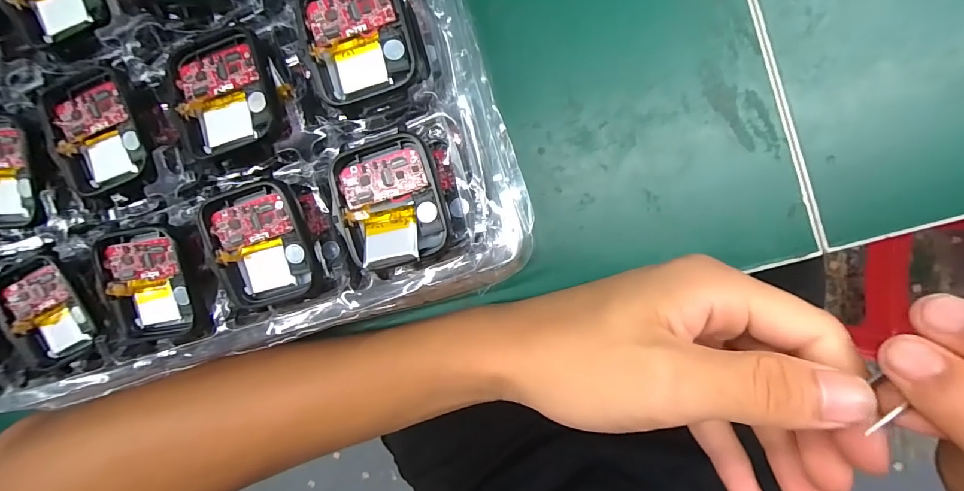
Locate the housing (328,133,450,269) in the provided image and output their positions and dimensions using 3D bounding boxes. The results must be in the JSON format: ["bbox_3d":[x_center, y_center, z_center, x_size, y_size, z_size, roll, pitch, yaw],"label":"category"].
[{"bbox_3d":[-0.032,-0.015,0.140,0.037,0.008,0.043,-12,91,7],"label":"housing"}]

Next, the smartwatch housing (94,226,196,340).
[{"bbox_3d":[-0.127,0.014,0.159,0.035,0.014,0.043,-4,92,7],"label":"smartwatch housing"}]

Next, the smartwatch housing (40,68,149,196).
[{"bbox_3d":[-0.146,-0.045,0.159,0.036,0.014,0.043,-20,90,7],"label":"smartwatch housing"}]

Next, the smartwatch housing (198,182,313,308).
[{"bbox_3d":[-0.081,0.000,0.150,0.035,0.011,0.042,-13,90,7],"label":"smartwatch housing"}]

